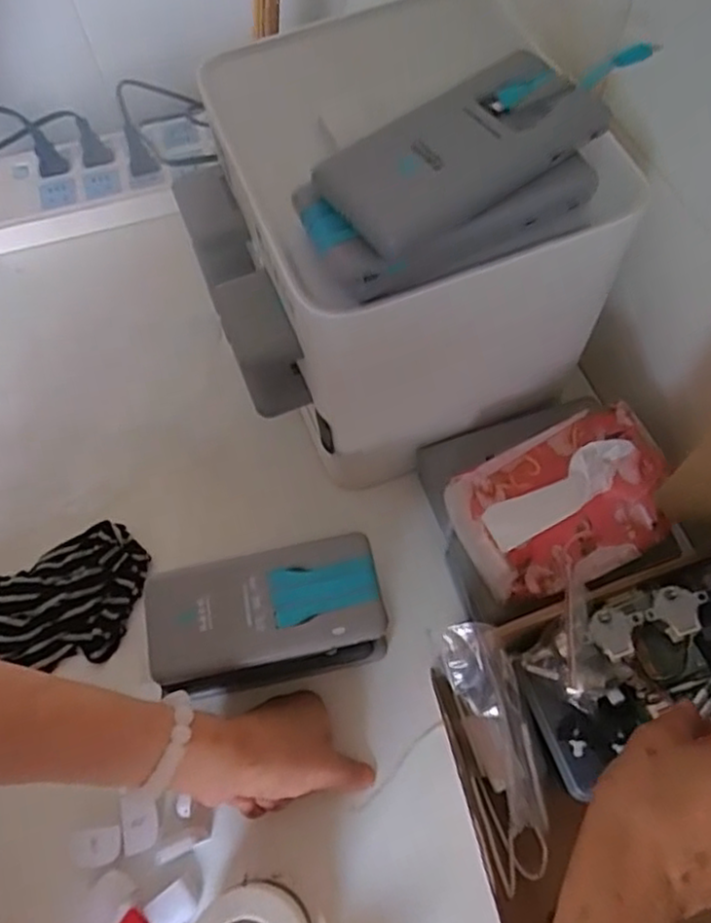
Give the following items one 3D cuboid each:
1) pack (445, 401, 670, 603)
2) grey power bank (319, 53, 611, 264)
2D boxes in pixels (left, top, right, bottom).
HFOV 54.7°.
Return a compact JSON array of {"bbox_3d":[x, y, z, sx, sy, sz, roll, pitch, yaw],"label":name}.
[{"bbox_3d":[0.132,0.019,0.432,0.134,0.058,0.102,-24,66,-9],"label":"pack"},{"bbox_3d":[0.054,-0.155,0.339,0.139,0.015,0.067,-34,68,-13],"label":"grey power bank"}]

